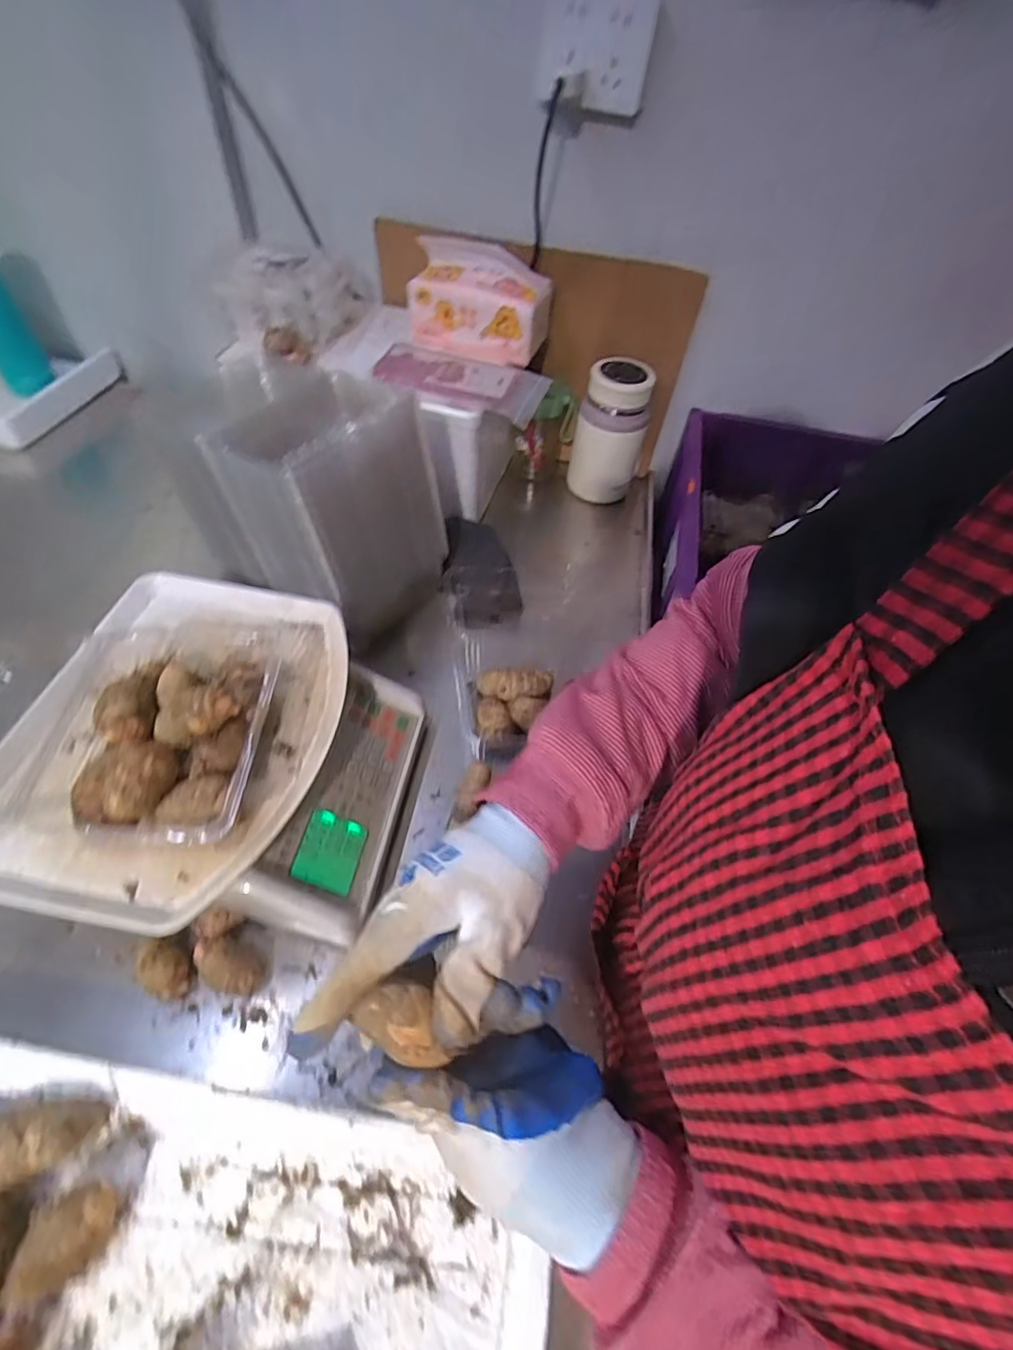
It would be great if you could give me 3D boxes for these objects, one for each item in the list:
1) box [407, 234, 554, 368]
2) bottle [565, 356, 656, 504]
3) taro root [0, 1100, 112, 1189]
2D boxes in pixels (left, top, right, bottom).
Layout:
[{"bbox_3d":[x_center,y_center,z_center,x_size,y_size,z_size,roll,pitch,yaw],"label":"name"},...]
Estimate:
[{"bbox_3d":[-0.033,-0.456,0.717,0.170,0.103,0.075,10,53,2],"label":"box"},{"bbox_3d":[0.143,-0.336,0.831,0.094,0.182,0.083,10,53,2],"label":"bottle"},{"bbox_3d":[-0.292,0.283,0.357,0.076,0.036,0.038,-9,55,-11],"label":"taro root"}]

